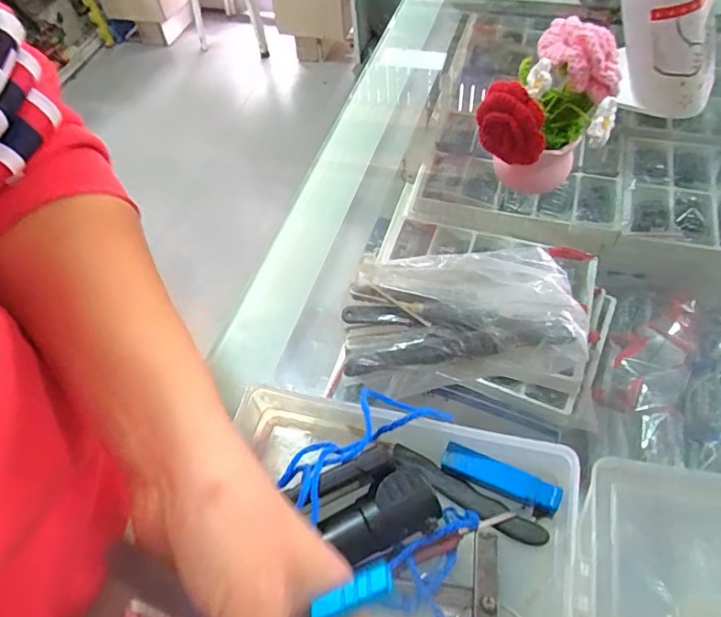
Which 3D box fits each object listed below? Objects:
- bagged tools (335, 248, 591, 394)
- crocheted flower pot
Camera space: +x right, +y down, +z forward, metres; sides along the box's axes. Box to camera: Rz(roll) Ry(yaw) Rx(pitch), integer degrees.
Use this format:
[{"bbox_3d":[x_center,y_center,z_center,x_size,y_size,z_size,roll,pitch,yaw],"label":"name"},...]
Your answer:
[{"bbox_3d":[0.059,0.005,0.316,0.136,0.040,0.072,-4,55,3],"label":"bagged tools"},{"bbox_3d":[0.131,-0.131,0.363,0.078,0.103,0.073,-3,55,4],"label":"crocheted flower pot"}]

